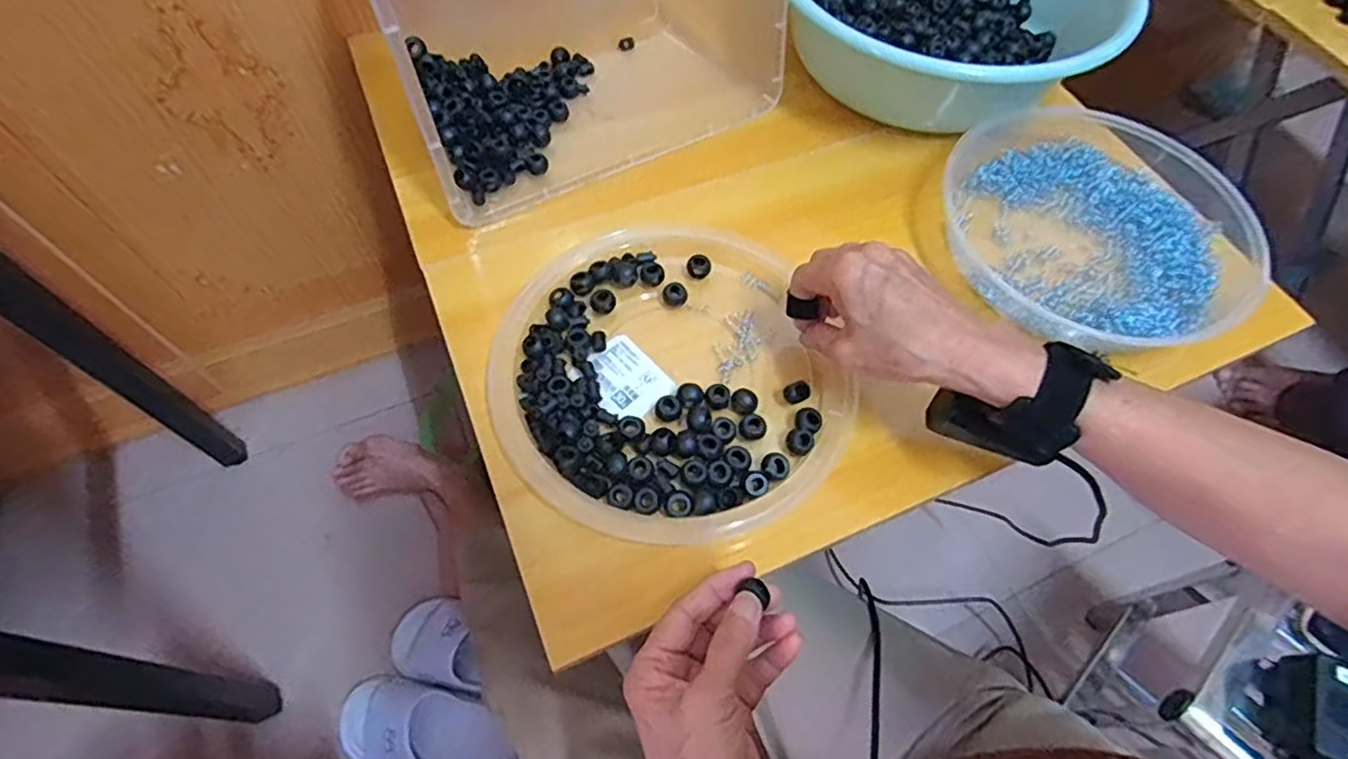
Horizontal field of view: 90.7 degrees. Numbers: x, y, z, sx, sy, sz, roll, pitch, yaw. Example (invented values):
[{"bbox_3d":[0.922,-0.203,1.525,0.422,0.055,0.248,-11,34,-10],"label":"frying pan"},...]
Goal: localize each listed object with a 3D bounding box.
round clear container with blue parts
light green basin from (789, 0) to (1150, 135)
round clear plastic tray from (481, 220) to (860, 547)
[{"bbox_3d":[0.327,-0.115,0.512,0.224,0.045,0.227,1,62,-2],"label":"round clear container with blue parts"},{"bbox_3d":[0.239,-0.321,0.585,0.270,0.097,0.270,1,62,-2],"label":"light green basin"},{"bbox_3d":[-0.001,-0.008,0.453,0.233,0.023,0.232,1,62,-2],"label":"round clear plastic tray"}]

